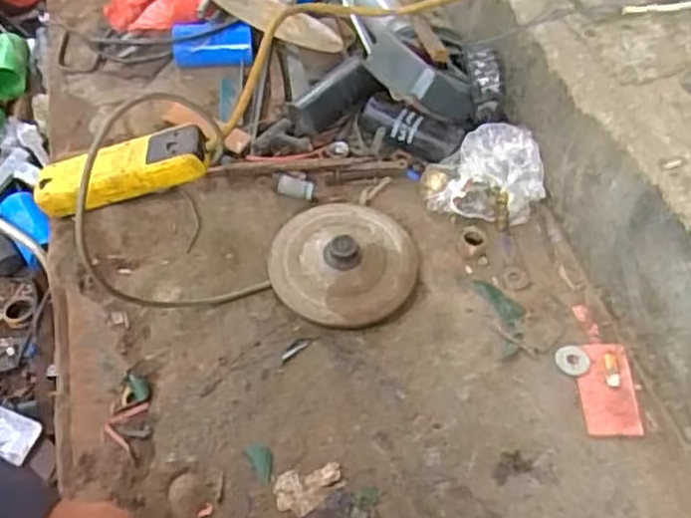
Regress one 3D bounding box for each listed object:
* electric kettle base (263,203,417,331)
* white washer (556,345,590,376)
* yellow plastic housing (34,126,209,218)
[{"bbox_3d":[-0.002,-0.002,0.684,0.139,0.030,0.140,1,51,-2],"label":"electric kettle base"},{"bbox_3d":[0.207,0.092,0.640,0.029,0.004,0.030,1,51,-2],"label":"white washer"},{"bbox_3d":[-0.236,-0.090,0.740,0.193,0.040,0.054,-12,51,14],"label":"yellow plastic housing"}]

